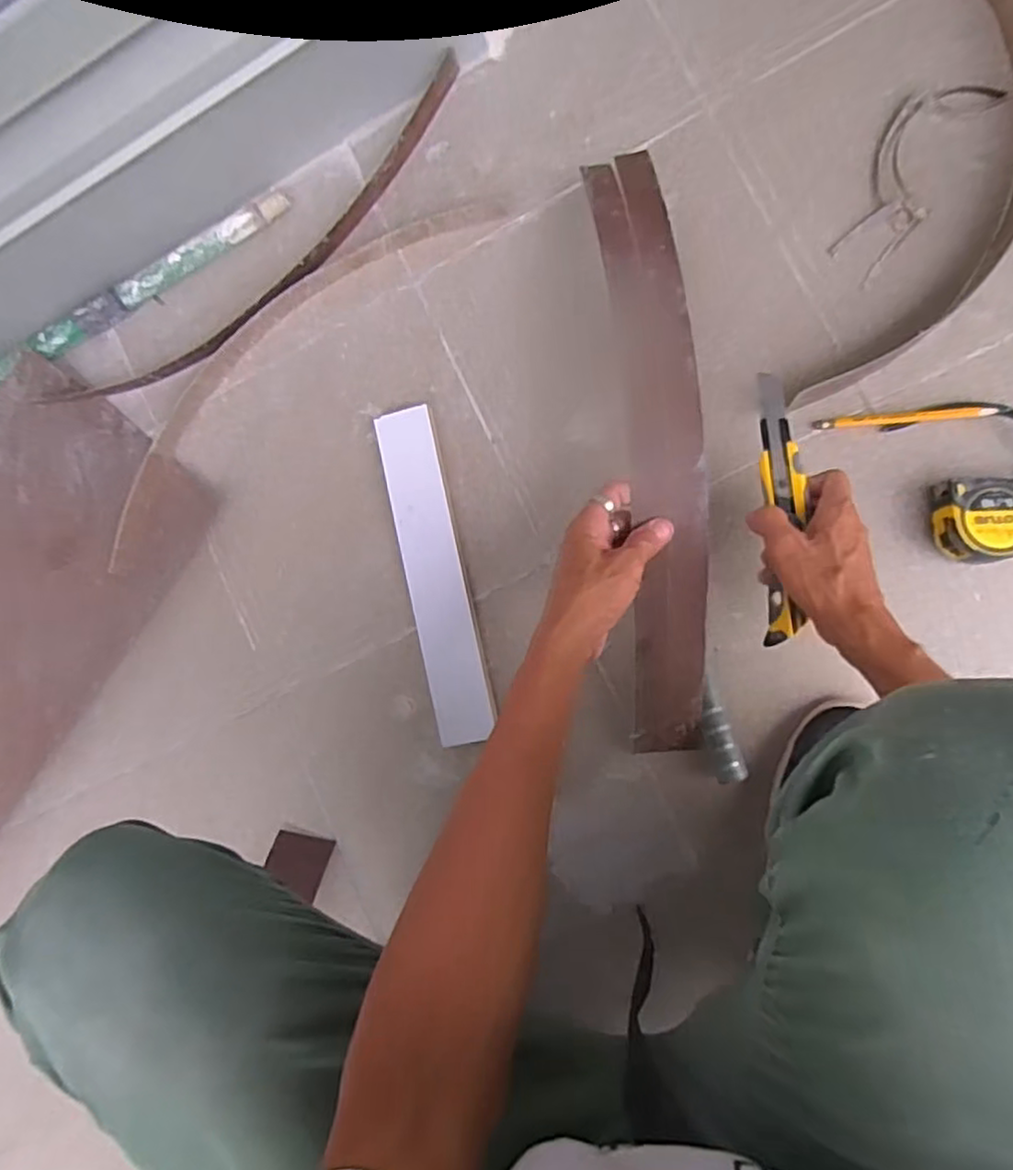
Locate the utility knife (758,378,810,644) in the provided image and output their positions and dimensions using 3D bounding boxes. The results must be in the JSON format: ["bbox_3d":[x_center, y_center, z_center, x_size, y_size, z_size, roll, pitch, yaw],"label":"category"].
[{"bbox_3d":[0.209,-0.056,0.503,0.028,0.017,0.203,-3,93,10],"label":"utility knife"}]

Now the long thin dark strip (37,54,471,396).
[{"bbox_3d":[-0.245,-0.308,0.655,0.521,0.025,0.084,-35,84,8],"label":"long thin dark strip"}]

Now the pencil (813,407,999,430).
[{"bbox_3d":[0.330,-0.140,0.555,0.135,0.009,0.009,-2,89,10],"label":"pencil"}]

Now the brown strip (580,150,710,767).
[{"bbox_3d":[0.124,-0.107,0.549,0.068,0.078,0.486,-5,97,10],"label":"brown strip"}]

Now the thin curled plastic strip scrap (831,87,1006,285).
[{"bbox_3d":[0.337,-0.351,0.563,0.069,0.008,0.181,34,95,9],"label":"thin curled plastic strip scrap"}]

